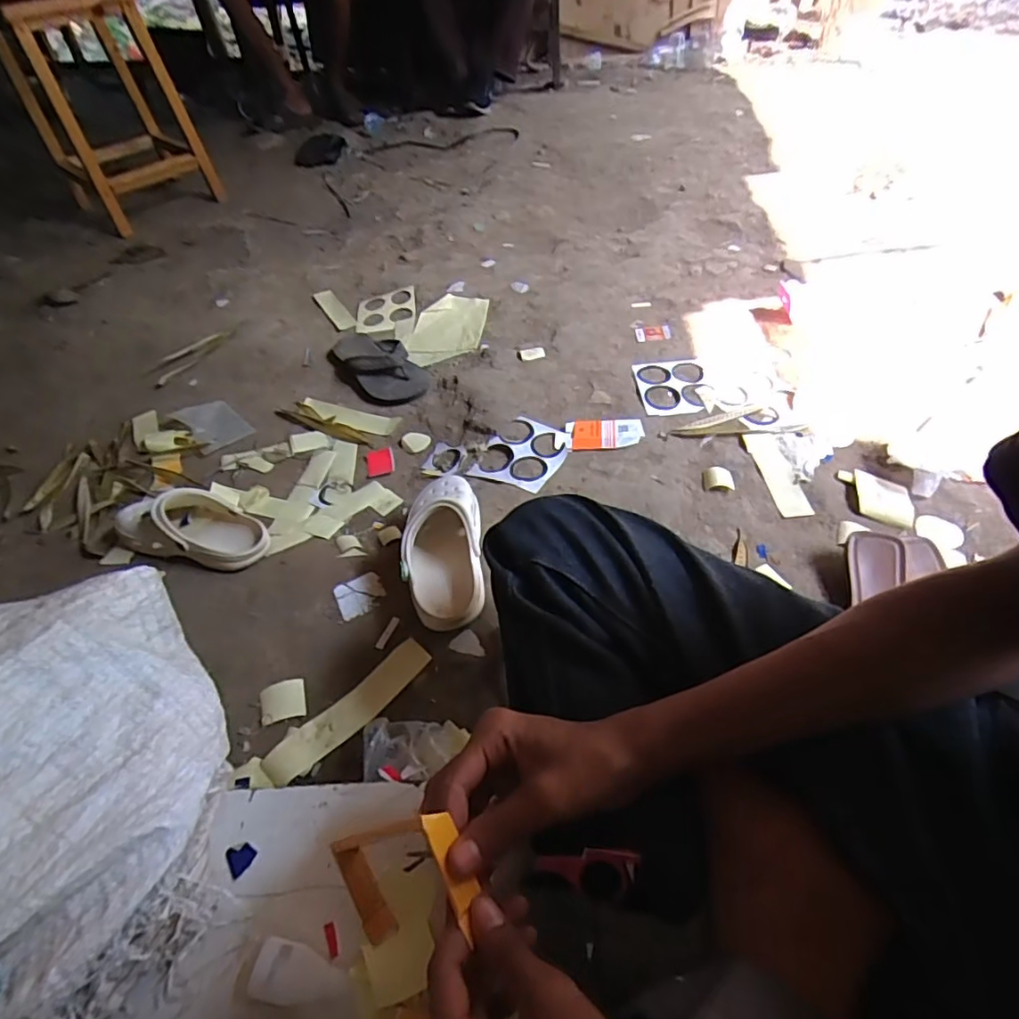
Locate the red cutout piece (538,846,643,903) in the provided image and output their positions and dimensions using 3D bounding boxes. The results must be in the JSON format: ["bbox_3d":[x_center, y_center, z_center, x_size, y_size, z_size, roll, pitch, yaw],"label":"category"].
[{"bbox_3d":[0.053,0.246,0.386,0.070,0.004,0.029,-11,45,19],"label":"red cutout piece"}]

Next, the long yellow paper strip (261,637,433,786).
[{"bbox_3d":[-0.173,0.219,0.630,0.196,0.011,0.043,-37,62,-26],"label":"long yellow paper strip"}]

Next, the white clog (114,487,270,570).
[{"bbox_3d":[-0.461,0.016,0.822,0.234,0.078,0.098,9,50,14],"label":"white clog"}]

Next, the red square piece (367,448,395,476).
[{"bbox_3d":[-0.218,-0.081,0.970,0.046,0.009,0.065,-12,49,-8],"label":"red square piece"}]

